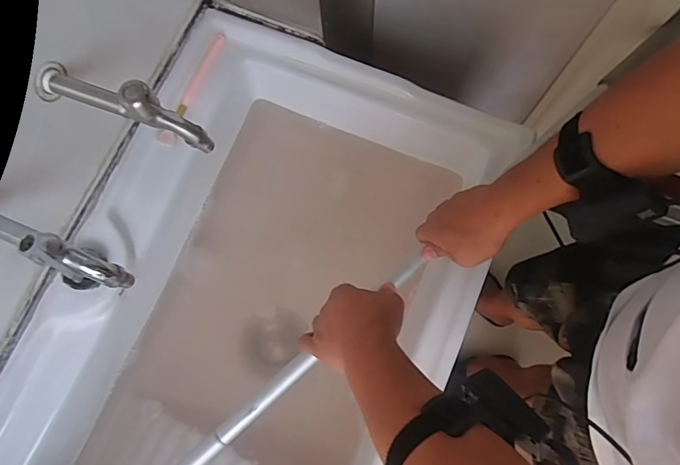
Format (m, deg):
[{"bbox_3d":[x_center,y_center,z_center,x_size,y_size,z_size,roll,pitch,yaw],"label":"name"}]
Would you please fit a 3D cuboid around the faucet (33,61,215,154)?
[{"bbox_3d":[-0.219,-0.129,0.447,0.178,0.077,0.031,21,78,6],"label":"faucet"}]

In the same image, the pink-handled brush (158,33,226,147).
[{"bbox_3d":[-0.206,-0.203,0.650,0.017,0.014,0.189,21,78,6],"label":"pink-handled brush"}]

